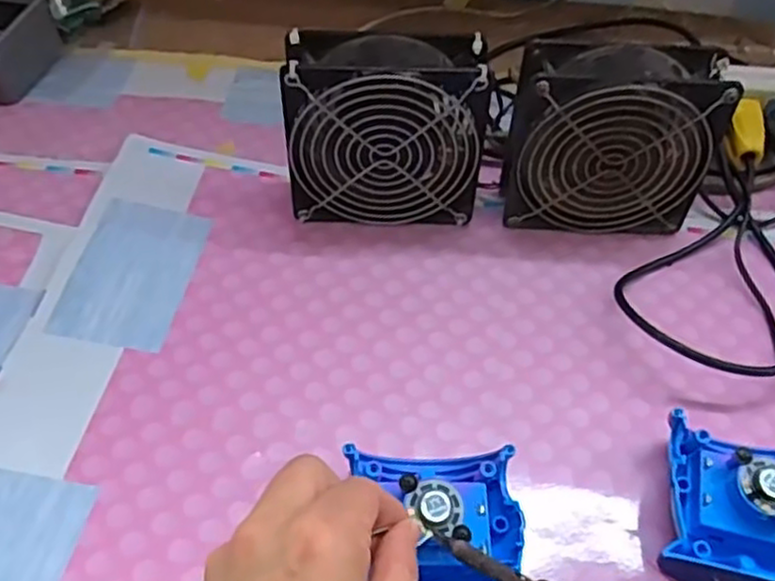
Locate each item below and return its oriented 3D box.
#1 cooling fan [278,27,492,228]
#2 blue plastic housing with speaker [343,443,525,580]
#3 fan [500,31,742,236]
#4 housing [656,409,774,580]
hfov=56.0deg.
[{"bbox_3d":[-0.001,-0.097,0.460,0.120,0.118,0.046,4,51,1],"label":"cooling fan"},{"bbox_3d":[0.024,0.110,0.333,0.077,0.031,0.076,-2,51,-4],"label":"blue plastic housing with speaker"},{"bbox_3d":[0.138,-0.094,0.463,0.124,0.117,0.048,3,51,0],"label":"fan"},{"bbox_3d":[0.174,0.108,0.346,0.083,0.043,0.083,8,51,4],"label":"housing"}]

